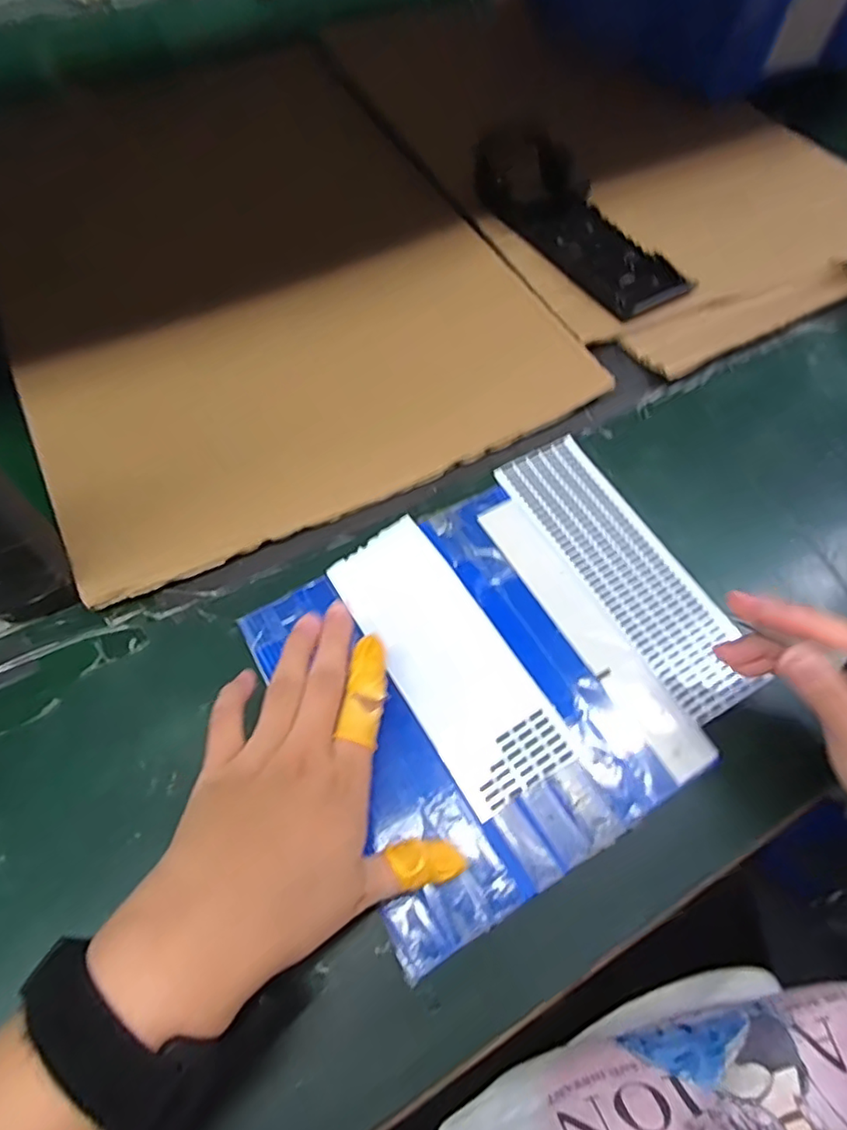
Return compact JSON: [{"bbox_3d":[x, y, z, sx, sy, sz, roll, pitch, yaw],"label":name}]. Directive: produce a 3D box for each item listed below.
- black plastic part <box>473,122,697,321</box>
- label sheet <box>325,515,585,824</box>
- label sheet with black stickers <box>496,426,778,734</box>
[{"bbox_3d":[0.126,-0.294,0.515,0.095,0.034,0.221,-24,64,-14],"label":"black plastic part"},{"bbox_3d":[0.012,0.050,0.350,0.065,0.004,0.168,-29,67,-15],"label":"label sheet"},{"bbox_3d":[0.129,-0.001,0.393,0.063,0.004,0.198,-28,67,-15],"label":"label sheet with black stickers"}]

